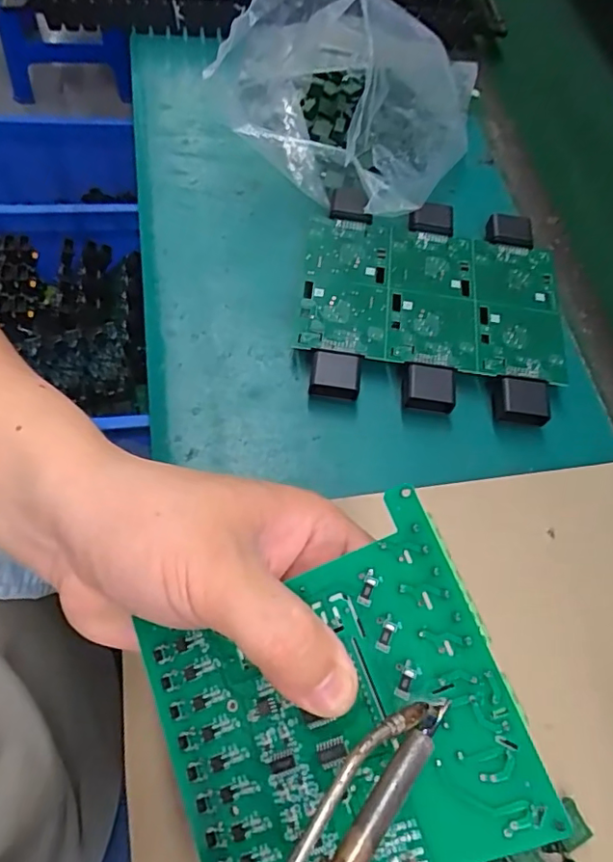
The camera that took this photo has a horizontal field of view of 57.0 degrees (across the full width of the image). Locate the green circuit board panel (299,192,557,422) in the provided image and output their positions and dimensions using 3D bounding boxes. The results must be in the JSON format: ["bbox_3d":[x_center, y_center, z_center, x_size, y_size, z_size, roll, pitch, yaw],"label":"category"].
[{"bbox_3d":[0.085,-0.089,0.389,0.172,0.021,0.162,8,63,-3],"label":"green circuit board panel"}]

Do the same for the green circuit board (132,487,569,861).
[{"bbox_3d":[0.005,0.094,0.186,0.117,0.006,0.102,-28,69,13],"label":"green circuit board"}]

